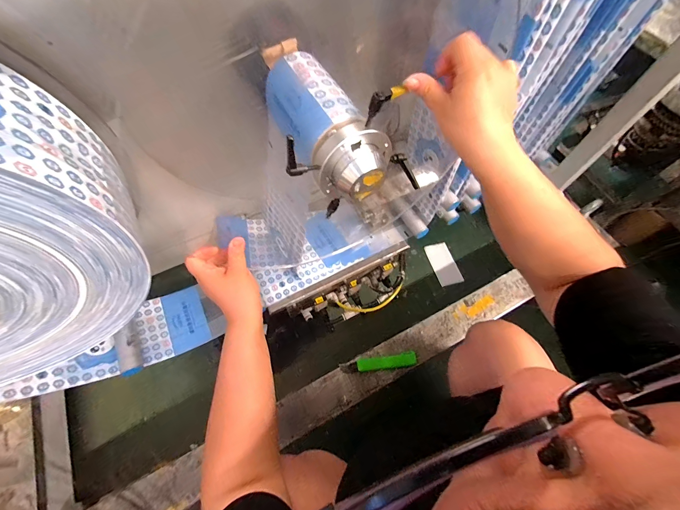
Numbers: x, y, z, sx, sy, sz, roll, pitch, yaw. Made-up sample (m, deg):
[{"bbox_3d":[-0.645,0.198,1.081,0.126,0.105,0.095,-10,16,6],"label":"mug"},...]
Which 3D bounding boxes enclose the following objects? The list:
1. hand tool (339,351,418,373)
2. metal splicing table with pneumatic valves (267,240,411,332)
[{"bbox_3d":[0.088,0.242,0.657,0.170,0.014,0.029,-6,63,-6],"label":"hand tool"},{"bbox_3d":[0.029,0.107,0.763,0.383,0.101,0.126,-25,66,-15],"label":"metal splicing table with pneumatic valves"}]

